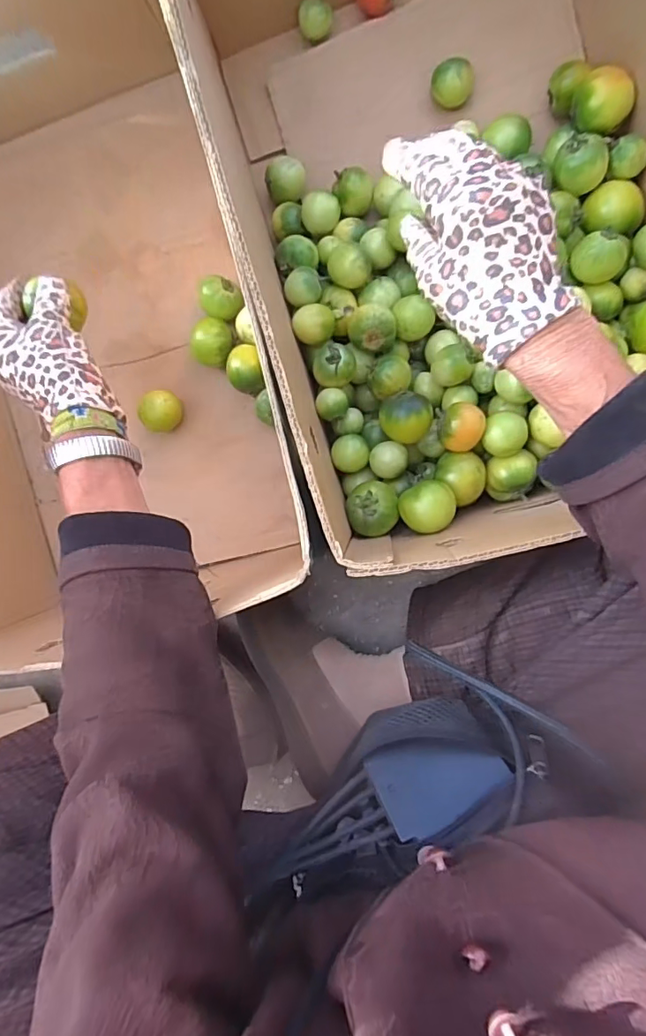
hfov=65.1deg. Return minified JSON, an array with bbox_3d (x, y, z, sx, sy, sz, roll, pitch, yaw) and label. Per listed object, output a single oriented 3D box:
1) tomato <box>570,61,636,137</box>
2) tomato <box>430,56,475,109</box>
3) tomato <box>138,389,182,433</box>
[{"bbox_3d":[0.237,-0.353,0.429,0.047,0.034,0.046,1,94,7],"label":"tomato"},{"bbox_3d":[0.123,-0.409,0.478,0.039,0.032,0.031,3,94,7],"label":"tomato"},{"bbox_3d":[-0.167,-0.110,0.525,0.035,0.033,0.041,13,96,6],"label":"tomato"}]

